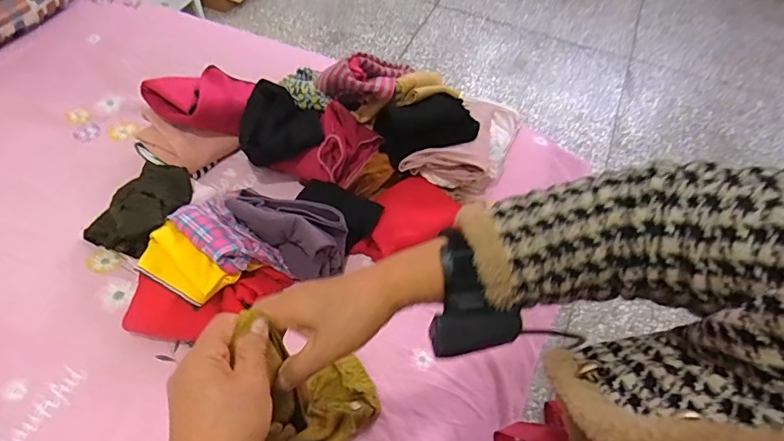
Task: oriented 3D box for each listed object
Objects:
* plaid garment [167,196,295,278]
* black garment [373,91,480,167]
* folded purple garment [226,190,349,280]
[{"bbox_3d":[-0.313,0.029,0.913,0.238,0.093,0.106,38,62,20],"label":"plaid garment"},{"bbox_3d":[0.073,-0.195,1.069,0.210,0.100,0.131,-7,57,-8],"label":"black garment"},{"bbox_3d":[-0.193,0.021,0.933,0.216,0.122,0.103,26,58,13],"label":"folded purple garment"}]

